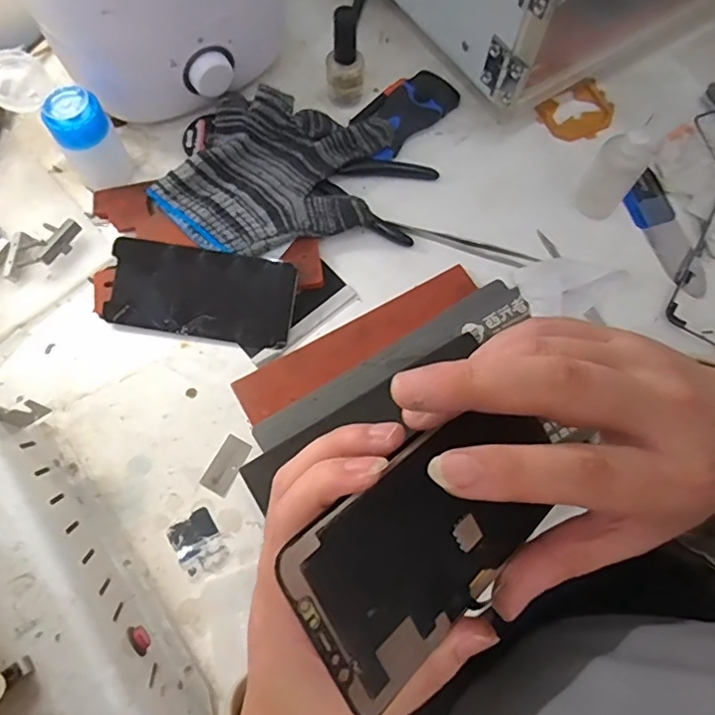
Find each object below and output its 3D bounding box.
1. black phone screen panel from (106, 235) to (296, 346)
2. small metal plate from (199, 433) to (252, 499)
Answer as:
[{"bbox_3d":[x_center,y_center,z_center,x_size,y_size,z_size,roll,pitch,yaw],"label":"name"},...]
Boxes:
[{"bbox_3d":[-0.113,-0.048,0.414,0.132,0.004,0.064,9,89,-1],"label":"black phone screen panel"},{"bbox_3d":[-0.089,0.073,0.383,0.020,0.004,0.038,27,71,8],"label":"small metal plate"}]

